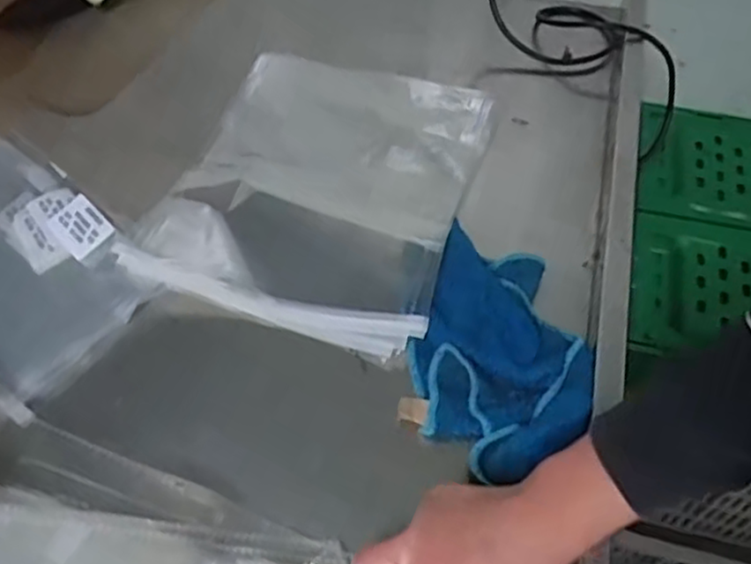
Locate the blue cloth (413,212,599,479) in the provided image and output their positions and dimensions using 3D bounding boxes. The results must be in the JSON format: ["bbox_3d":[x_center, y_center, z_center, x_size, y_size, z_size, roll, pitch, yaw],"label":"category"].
[{"bbox_3d":[0.100,0.048,0.548,0.128,0.051,0.201,13,54,9],"label":"blue cloth"}]

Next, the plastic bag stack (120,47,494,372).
[{"bbox_3d":[-0.045,-0.108,0.669,0.258,0.033,0.345,14,54,10],"label":"plastic bag stack"}]

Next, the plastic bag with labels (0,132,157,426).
[{"bbox_3d":[-0.326,-0.019,0.595,0.266,0.024,0.190,35,60,23],"label":"plastic bag with labels"}]

